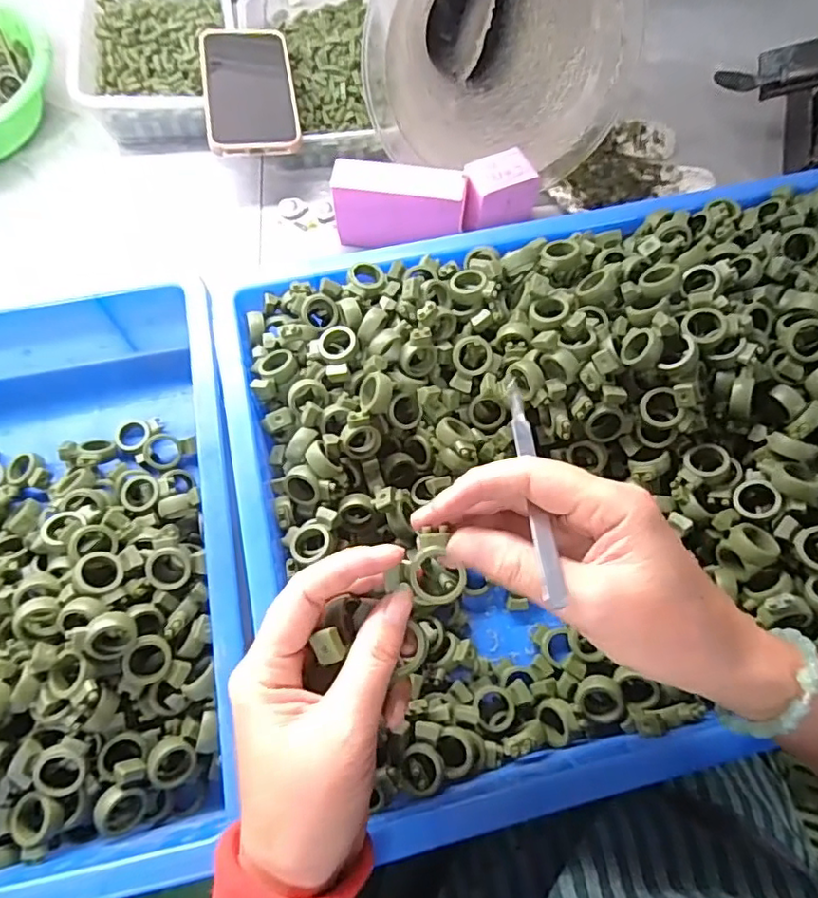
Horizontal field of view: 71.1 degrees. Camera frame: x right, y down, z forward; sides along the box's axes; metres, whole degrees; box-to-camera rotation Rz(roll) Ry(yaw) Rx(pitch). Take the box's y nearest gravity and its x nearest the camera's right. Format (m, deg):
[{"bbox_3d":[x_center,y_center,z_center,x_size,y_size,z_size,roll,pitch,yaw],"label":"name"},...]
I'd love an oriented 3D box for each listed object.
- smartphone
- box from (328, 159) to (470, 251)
[{"bbox_3d":[-0.146,-0.334,0.524,0.078,0.018,0.177,-9,66,-10],"label":"smartphone"},{"bbox_3d":[-0.008,-0.208,0.495,0.111,0.058,0.043,10,69,3],"label":"box"}]

